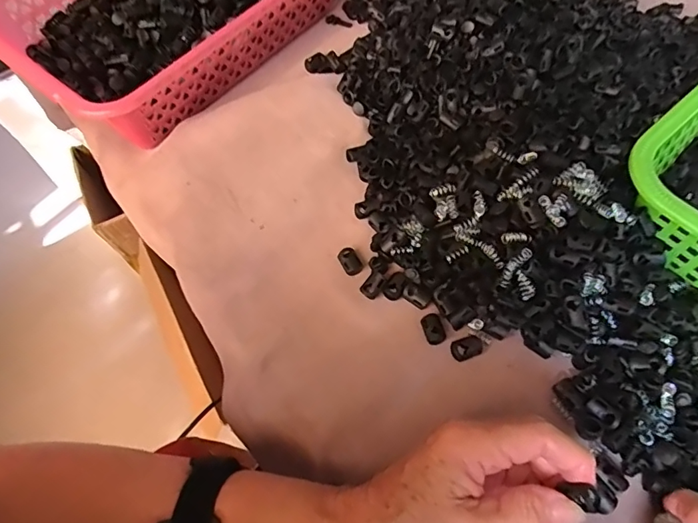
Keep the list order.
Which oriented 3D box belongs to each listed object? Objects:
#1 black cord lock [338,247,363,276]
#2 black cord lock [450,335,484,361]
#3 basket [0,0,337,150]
[{"bbox_3d":[0.001,0.000,0.359,0.015,0.007,0.021,-28,65,-13],"label":"black cord lock"},{"bbox_3d":[0.080,0.058,0.325,0.021,0.007,0.015,-19,64,-8],"label":"black cord lock"},{"bbox_3d":[-0.156,-0.245,0.441,0.213,0.064,0.302,35,69,18],"label":"basket"}]

